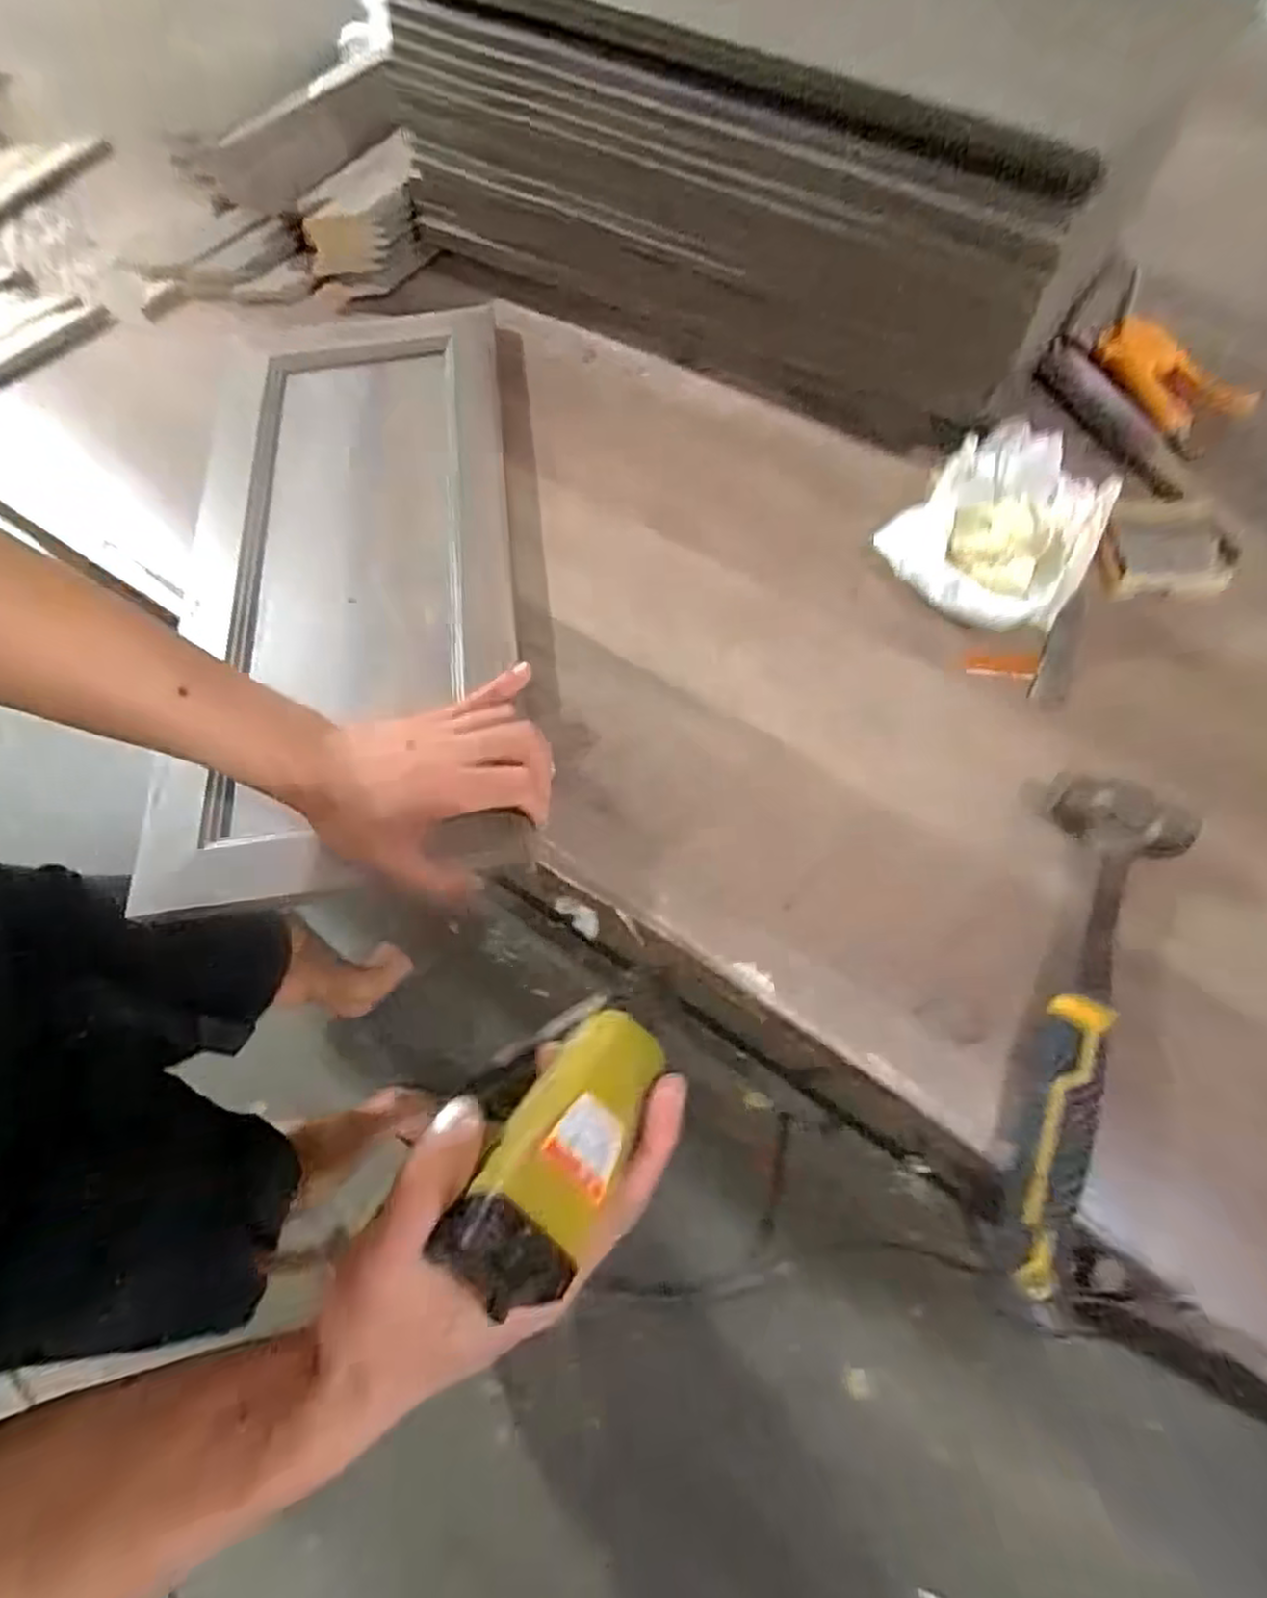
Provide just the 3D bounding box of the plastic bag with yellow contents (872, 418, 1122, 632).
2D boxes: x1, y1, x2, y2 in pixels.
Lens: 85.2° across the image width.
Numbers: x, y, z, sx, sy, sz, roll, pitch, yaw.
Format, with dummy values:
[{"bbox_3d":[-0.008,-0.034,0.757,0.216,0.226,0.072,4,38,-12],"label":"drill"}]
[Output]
[{"bbox_3d":[0.260,-0.194,0.478,0.124,0.049,0.162,37,74,17],"label":"plastic bag with yellow contents"}]

